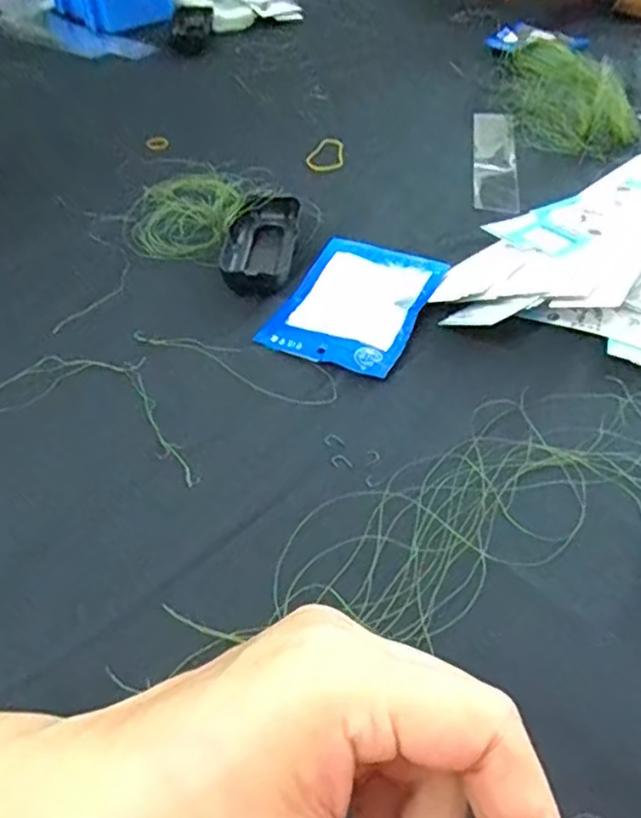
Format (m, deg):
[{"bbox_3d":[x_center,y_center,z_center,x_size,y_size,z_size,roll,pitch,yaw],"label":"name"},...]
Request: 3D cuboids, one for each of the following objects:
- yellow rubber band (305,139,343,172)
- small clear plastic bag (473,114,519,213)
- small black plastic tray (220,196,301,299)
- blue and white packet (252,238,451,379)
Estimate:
[{"bbox_3d":[0.004,-0.242,0.645,0.035,0.004,0.050,4,55,-6],"label":"yellow rubber band"},{"bbox_3d":[0.163,-0.236,0.640,0.038,0.008,0.173,5,48,6],"label":"small clear plastic bag"},{"bbox_3d":[-0.046,-0.125,0.522,0.050,0.023,0.102,5,48,6],"label":"small black plastic tray"},{"bbox_3d":[0.026,-0.078,0.489,0.096,0.010,0.130,18,50,17],"label":"blue and white packet"}]

